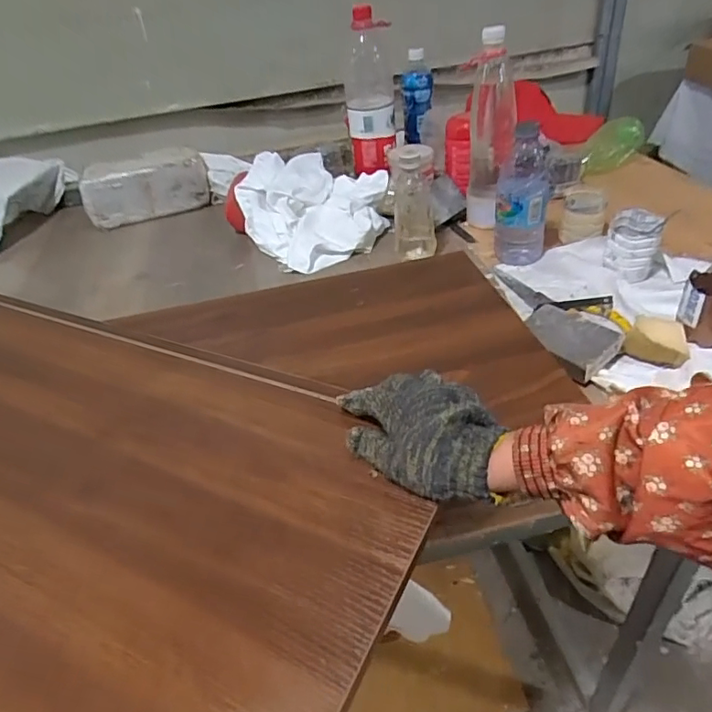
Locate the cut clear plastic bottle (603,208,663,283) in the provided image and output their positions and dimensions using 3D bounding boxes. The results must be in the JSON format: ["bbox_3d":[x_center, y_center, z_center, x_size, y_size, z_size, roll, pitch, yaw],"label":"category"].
[{"bbox_3d":[0.368,-0.147,0.712,0.062,0.072,0.066,12,43,24],"label":"cut clear plastic bottle"}]

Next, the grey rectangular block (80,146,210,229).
[{"bbox_3d":[-0.405,-0.329,1.025,0.229,0.099,0.085,-17,39,-11],"label":"grey rectangular block"}]

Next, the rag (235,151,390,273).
[{"bbox_3d":[-0.065,-0.257,0.896,0.219,0.108,0.222,-33,44,-28],"label":"rag"}]

